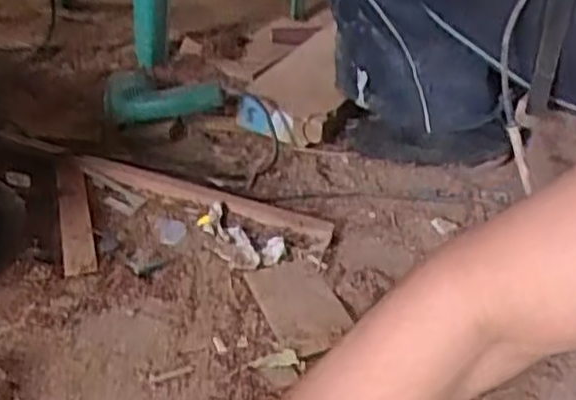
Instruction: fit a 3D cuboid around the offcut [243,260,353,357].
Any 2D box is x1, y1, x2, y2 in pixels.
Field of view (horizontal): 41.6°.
[{"bbox_3d":[0.013,0.115,0.850,0.083,0.016,0.153,-9,35,-20],"label":"offcut"}]

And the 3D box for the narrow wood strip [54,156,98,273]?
[{"bbox_3d":[-0.273,0.012,0.969,0.038,0.016,0.254,-6,34,-16],"label":"narrow wood strip"}]

